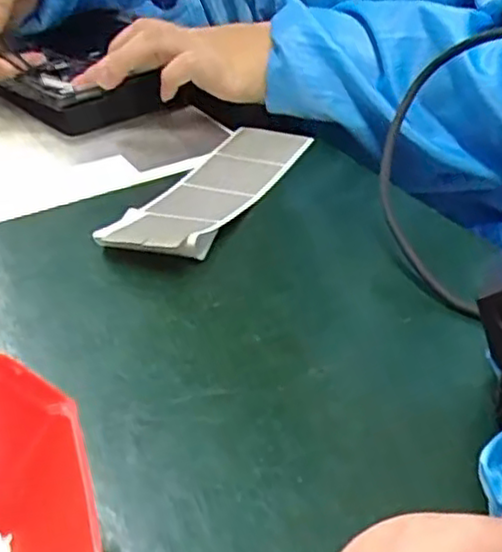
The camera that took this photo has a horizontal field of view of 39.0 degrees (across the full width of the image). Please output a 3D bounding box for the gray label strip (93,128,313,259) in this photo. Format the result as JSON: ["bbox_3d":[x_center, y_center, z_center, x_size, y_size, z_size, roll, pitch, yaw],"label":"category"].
[{"bbox_3d":[-0.022,-0.058,0.434,0.061,0.018,0.183,11,35,18],"label":"gray label strip"}]

